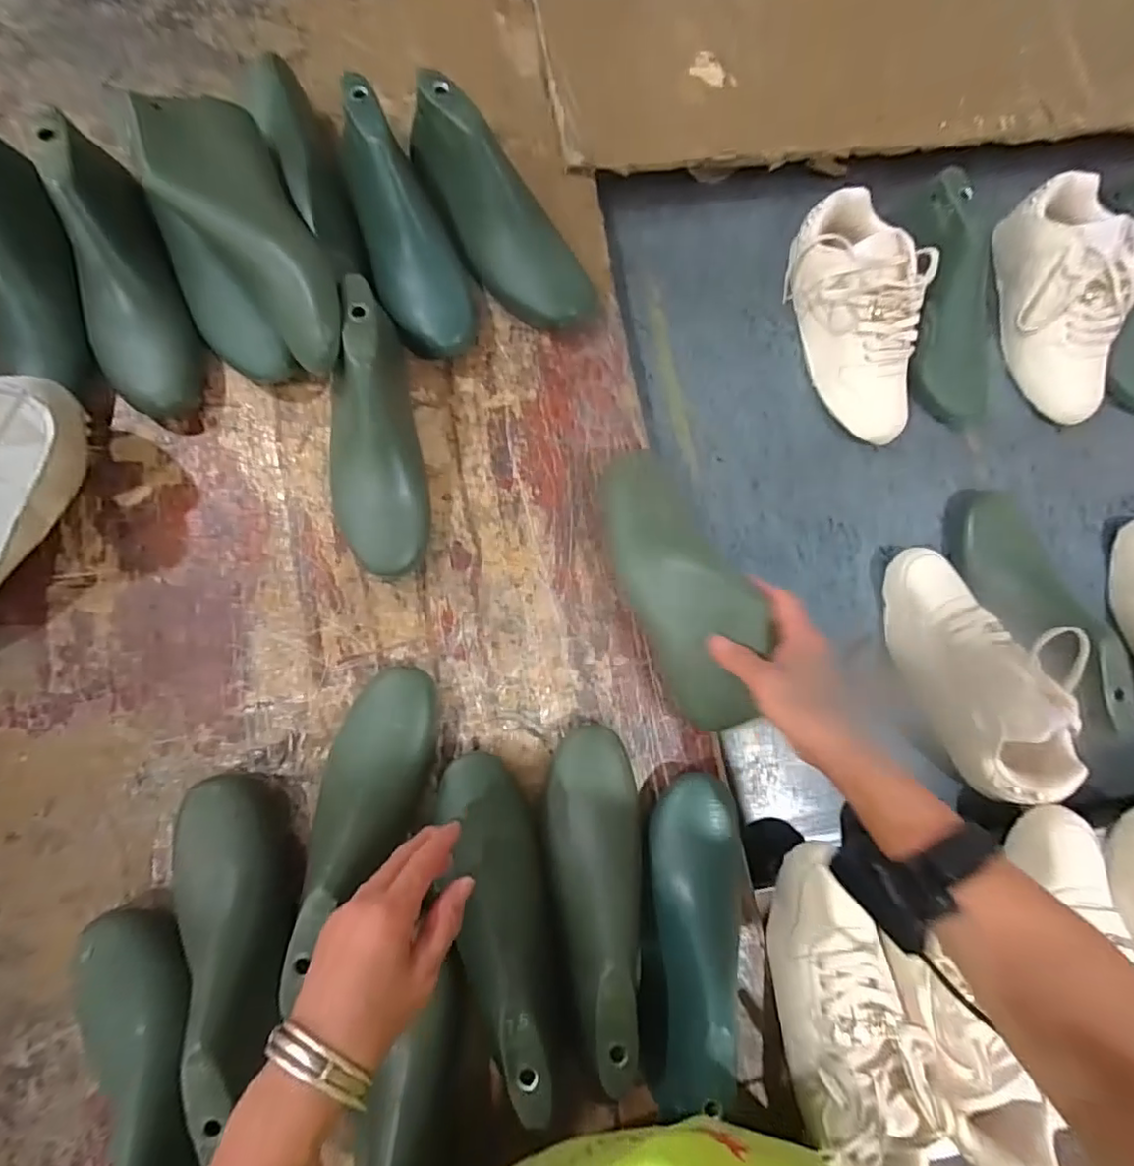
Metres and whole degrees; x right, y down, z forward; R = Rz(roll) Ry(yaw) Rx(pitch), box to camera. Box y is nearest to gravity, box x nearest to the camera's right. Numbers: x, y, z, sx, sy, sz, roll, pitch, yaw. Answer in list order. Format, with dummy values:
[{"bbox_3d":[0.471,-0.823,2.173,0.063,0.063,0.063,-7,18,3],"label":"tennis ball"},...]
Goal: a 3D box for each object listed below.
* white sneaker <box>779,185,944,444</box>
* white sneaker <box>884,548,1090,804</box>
[{"bbox_3d":[0.305,-0.273,0.606,0.112,0.088,0.243,-8,82,-4],"label":"white sneaker"},{"bbox_3d":[0.403,0.084,0.559,0.115,0.100,0.253,-19,82,-5],"label":"white sneaker"}]

